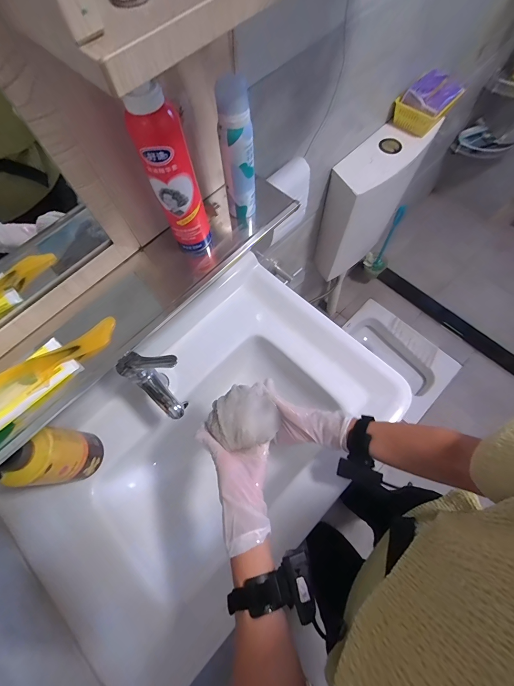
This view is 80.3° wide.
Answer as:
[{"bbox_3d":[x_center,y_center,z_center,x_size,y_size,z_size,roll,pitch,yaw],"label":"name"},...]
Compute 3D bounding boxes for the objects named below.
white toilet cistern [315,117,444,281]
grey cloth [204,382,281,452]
[{"bbox_3d":[0.339,-0.424,0.926,0.371,0.380,0.117,-43,73,-13],"label":"white toilet cistern"},{"bbox_3d":[-0.022,0.113,0.489,0.105,0.090,0.100,-2,69,2],"label":"grey cloth"}]

